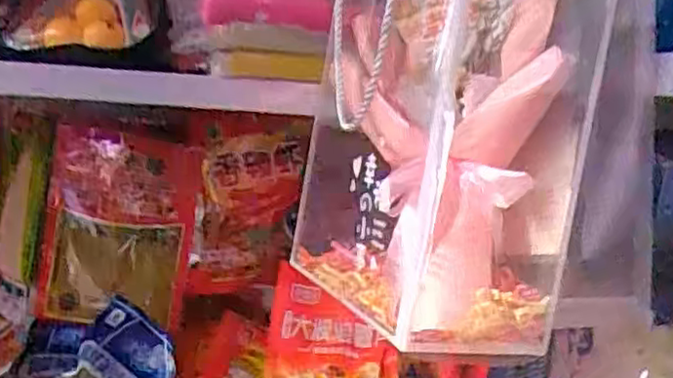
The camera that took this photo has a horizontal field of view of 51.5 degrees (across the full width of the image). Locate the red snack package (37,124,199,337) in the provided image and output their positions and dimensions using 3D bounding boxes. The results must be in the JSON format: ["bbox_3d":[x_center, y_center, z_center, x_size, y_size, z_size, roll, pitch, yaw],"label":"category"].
[{"bbox_3d":[-0.262,0.050,0.828,0.180,0.235,0.061,9,3,3],"label":"red snack package"}]

